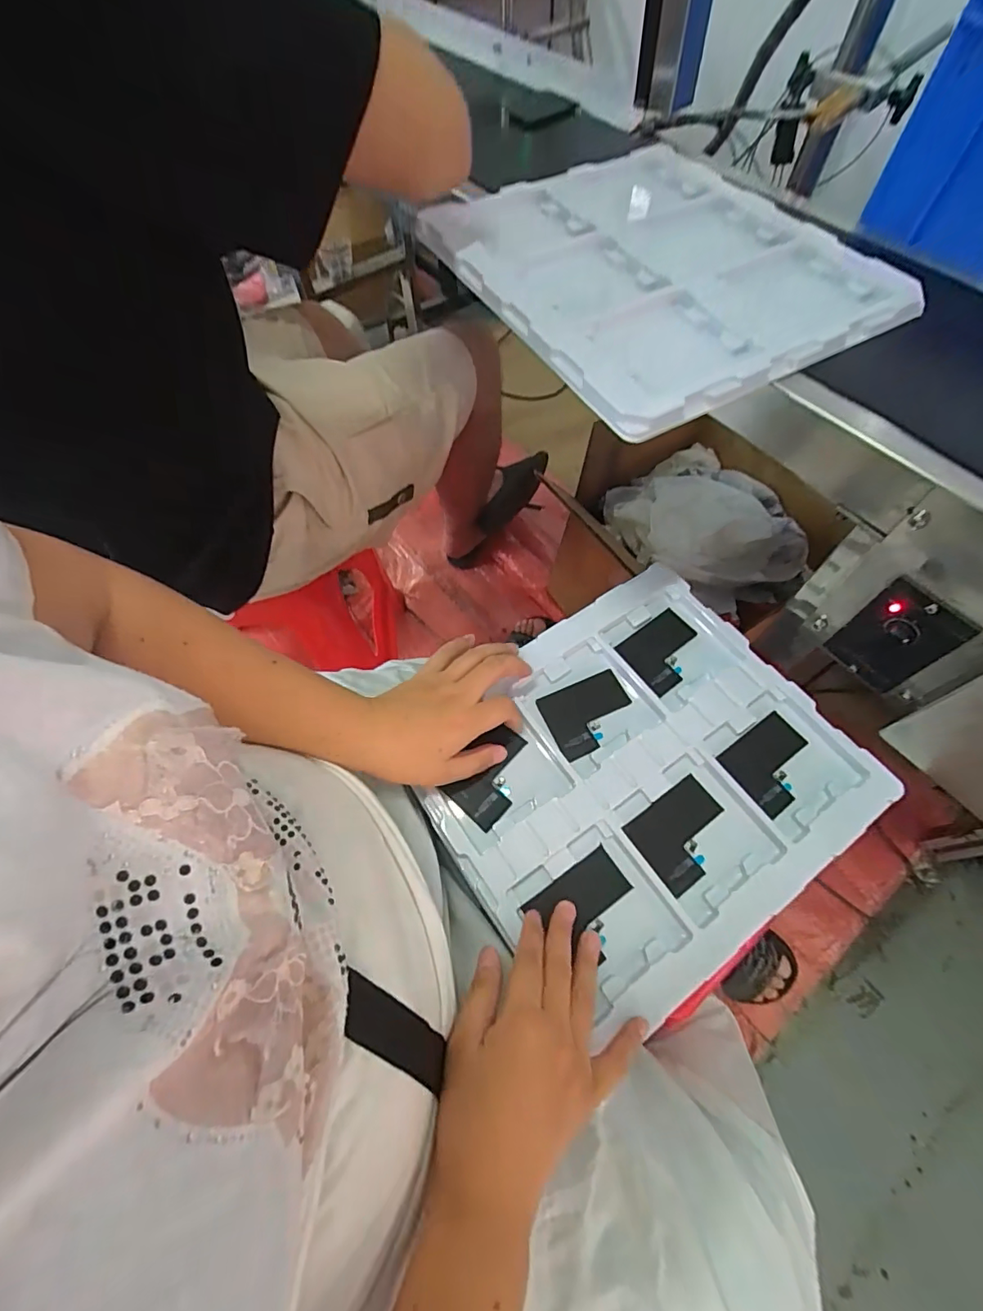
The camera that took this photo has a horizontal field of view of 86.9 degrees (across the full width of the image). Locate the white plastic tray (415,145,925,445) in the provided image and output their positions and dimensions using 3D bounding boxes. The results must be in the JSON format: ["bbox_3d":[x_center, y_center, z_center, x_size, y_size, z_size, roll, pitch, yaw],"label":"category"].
[{"bbox_3d":[0.130,-0.316,0.421,0.274,0.037,0.326,-30,65,-15],"label":"white plastic tray"}]

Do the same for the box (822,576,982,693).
[{"bbox_3d":[0.303,-0.011,0.390,0.019,0.096,0.058,-39,68,-19],"label":"box"}]

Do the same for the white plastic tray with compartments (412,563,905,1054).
[{"bbox_3d":[0.117,0.091,0.423,0.311,0.028,0.271,-31,64,-17],"label":"white plastic tray with compartments"}]

